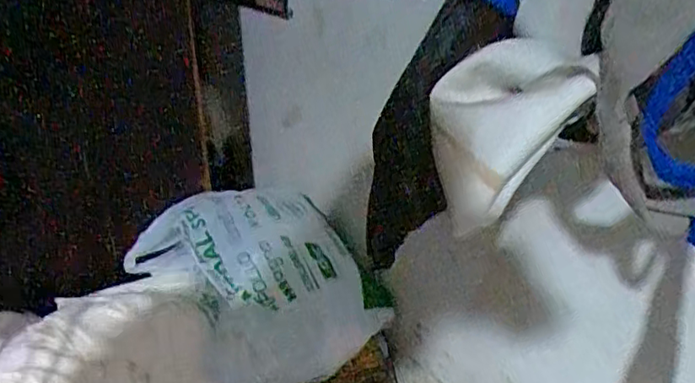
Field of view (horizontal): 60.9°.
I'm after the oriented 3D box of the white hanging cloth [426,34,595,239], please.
[{"bbox_3d":[0.088,-0.029,0.338,0.081,0.100,0.048,4,22,11],"label":"white hanging cloth"}]

